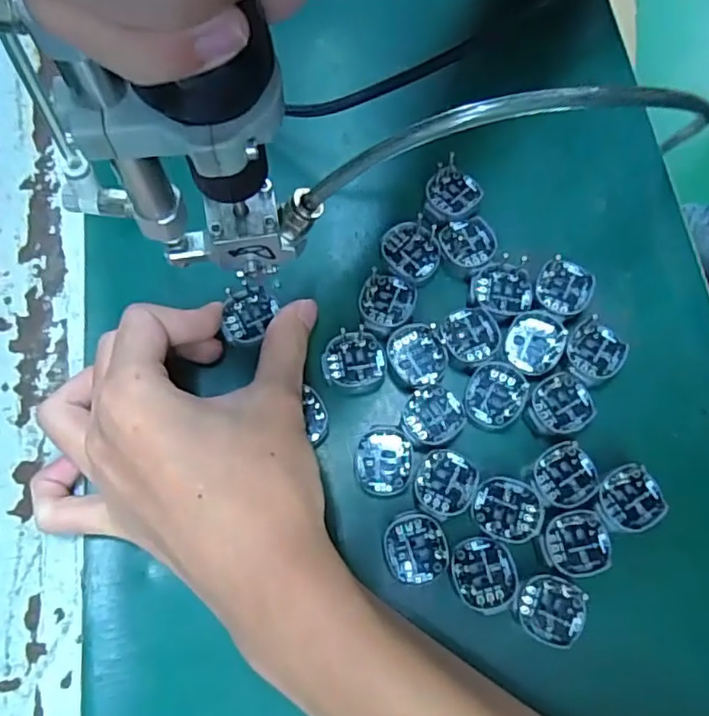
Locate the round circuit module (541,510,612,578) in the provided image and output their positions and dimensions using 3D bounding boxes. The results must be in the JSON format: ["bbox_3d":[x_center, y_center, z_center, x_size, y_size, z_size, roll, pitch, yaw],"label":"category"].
[{"bbox_3d":[0.090,0.074,0.246,0.026,0.004,0.025,-1,73,2],"label":"round circuit module"}]

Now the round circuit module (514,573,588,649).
[{"bbox_3d":[0.077,0.098,0.240,0.027,0.004,0.024,30,76,10],"label":"round circuit module"}]

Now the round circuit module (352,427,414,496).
[{"bbox_3d":[0.012,0.043,0.259,0.024,0.004,0.028,-7,73,0],"label":"round circuit module"}]

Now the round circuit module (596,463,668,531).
[{"bbox_3d":[0.114,0.059,0.257,0.026,0.012,0.025,-1,73,2],"label":"round circuit module"}]

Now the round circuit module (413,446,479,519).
[{"bbox_3d":[0.038,0.052,0.256,0.025,0.004,0.028,26,76,9],"label":"round circuit module"}]

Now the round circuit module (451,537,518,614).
[{"bbox_3d":[0.052,0.086,0.243,0.025,0.004,0.028,-6,73,0],"label":"round circuit module"}]

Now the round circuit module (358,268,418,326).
[{"bbox_3d":[0.015,-0.027,0.281,0.025,0.004,0.026,-1,73,2],"label":"round circuit module"}]

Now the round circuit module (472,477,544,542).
[{"bbox_3d":[0.063,0.062,0.251,0.028,0.004,0.025,12,74,6],"label":"round circuit module"}]

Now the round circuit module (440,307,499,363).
[{"bbox_3d":[0.052,-0.011,0.275,0.025,0.004,0.025,-1,73,2],"label":"round circuit module"}]

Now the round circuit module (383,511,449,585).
[{"bbox_3d":[0.025,0.076,0.247,0.025,0.004,0.027,-1,73,2],"label":"round circuit module"}]

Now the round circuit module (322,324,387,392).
[{"bbox_3d":[0.000,0.000,0.272,0.027,0.004,0.028,-1,73,2],"label":"round circuit module"}]

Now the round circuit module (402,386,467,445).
[{"bbox_3d":[0.034,0.025,0.265,0.026,0.004,0.024,-1,73,2],"label":"round circuit module"}]

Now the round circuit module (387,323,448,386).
[{"bbox_3d":[0.028,-0.002,0.272,0.025,0.004,0.027,-1,73,2],"label":"round circuit module"}]

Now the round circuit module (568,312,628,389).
[{"bbox_3d":[0.107,-0.002,0.277,0.028,0.012,0.025,-39,76,-10],"label":"round circuit module"}]

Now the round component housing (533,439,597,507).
[{"bbox_3d":[0.088,0.050,0.260,0.026,0.012,0.024,-1,73,2],"label":"round component housing"}]

